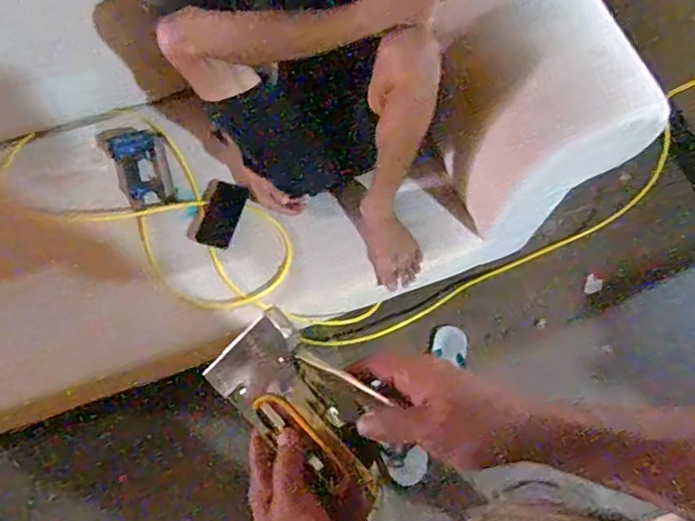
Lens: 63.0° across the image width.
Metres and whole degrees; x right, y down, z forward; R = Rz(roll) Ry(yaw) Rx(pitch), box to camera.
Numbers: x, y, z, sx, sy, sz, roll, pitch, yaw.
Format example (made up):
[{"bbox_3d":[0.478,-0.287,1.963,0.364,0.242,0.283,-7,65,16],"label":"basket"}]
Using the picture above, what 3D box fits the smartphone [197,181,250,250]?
[{"bbox_3d":[-0.287,-0.106,1.308,0.084,0.014,0.158,15,69,7],"label":"smartphone"}]

